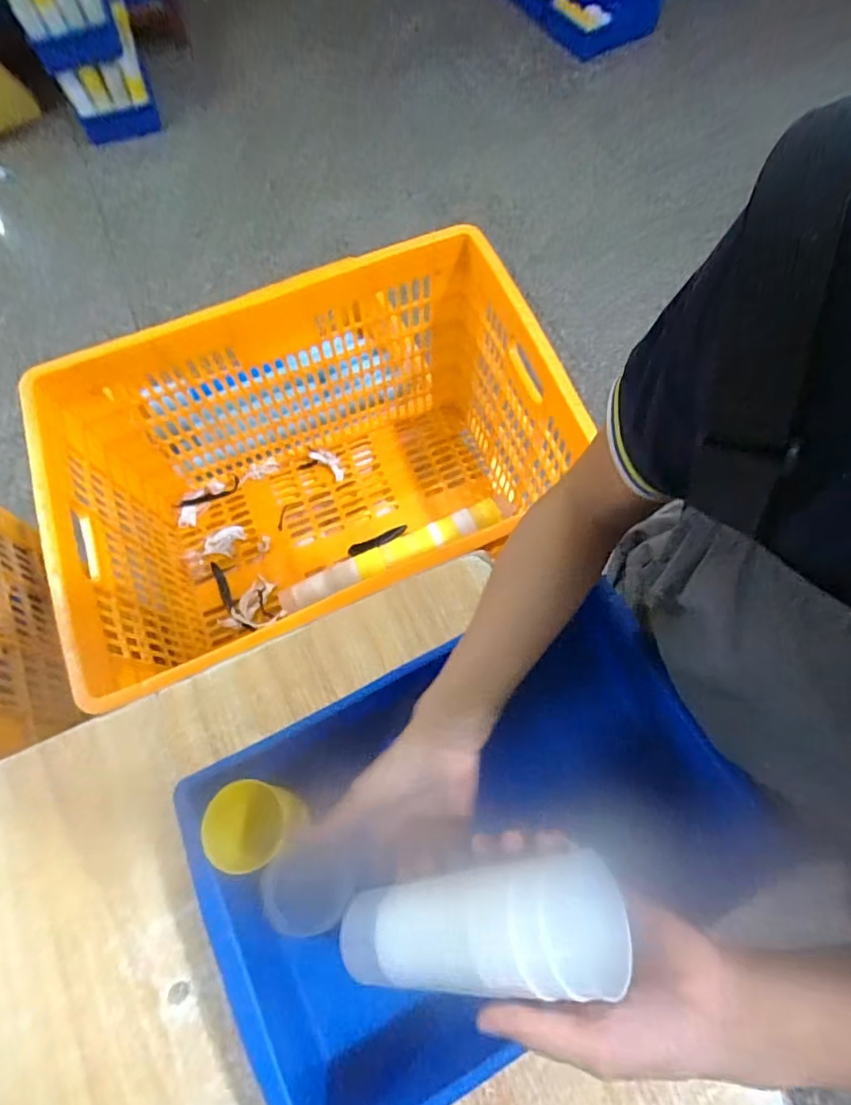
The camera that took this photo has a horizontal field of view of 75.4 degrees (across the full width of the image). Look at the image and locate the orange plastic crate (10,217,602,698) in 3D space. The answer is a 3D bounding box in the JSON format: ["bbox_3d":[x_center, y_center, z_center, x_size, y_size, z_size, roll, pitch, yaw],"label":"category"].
[{"bbox_3d":[-0.144,-0.091,0.870,0.653,0.400,0.462,-22,70,-8],"label":"orange plastic crate"}]

